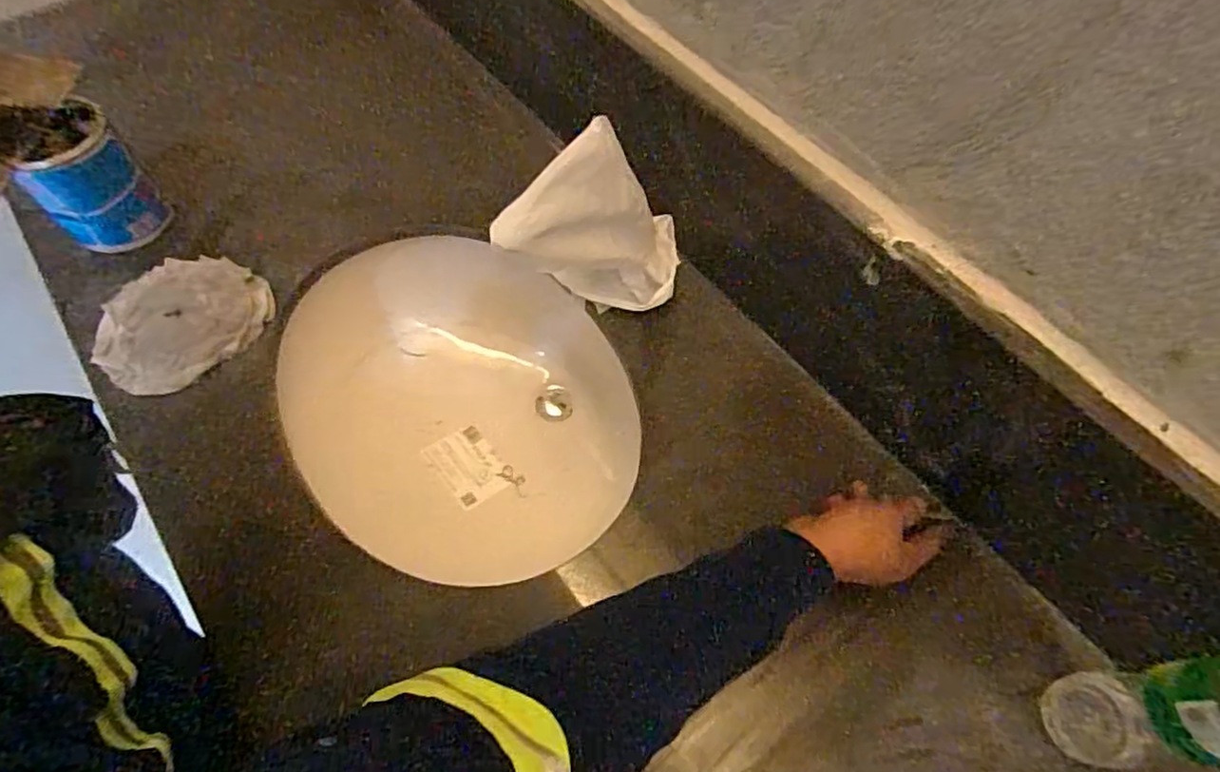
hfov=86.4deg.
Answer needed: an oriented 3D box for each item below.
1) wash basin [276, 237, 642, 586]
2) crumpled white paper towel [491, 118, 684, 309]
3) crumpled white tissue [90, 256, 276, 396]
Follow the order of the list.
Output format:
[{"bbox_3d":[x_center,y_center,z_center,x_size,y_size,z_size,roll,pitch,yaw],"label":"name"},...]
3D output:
[{"bbox_3d":[-0.183,0.032,0.812,0.454,0.135,0.404,13,63,5],"label":"wash basin"},{"bbox_3d":[-0.019,-0.134,0.618,0.148,0.206,0.075,-32,64,14],"label":"crumpled white paper towel"},{"bbox_3d":[-0.458,-0.072,0.695,0.154,0.019,0.166,40,68,18],"label":"crumpled white tissue"}]

